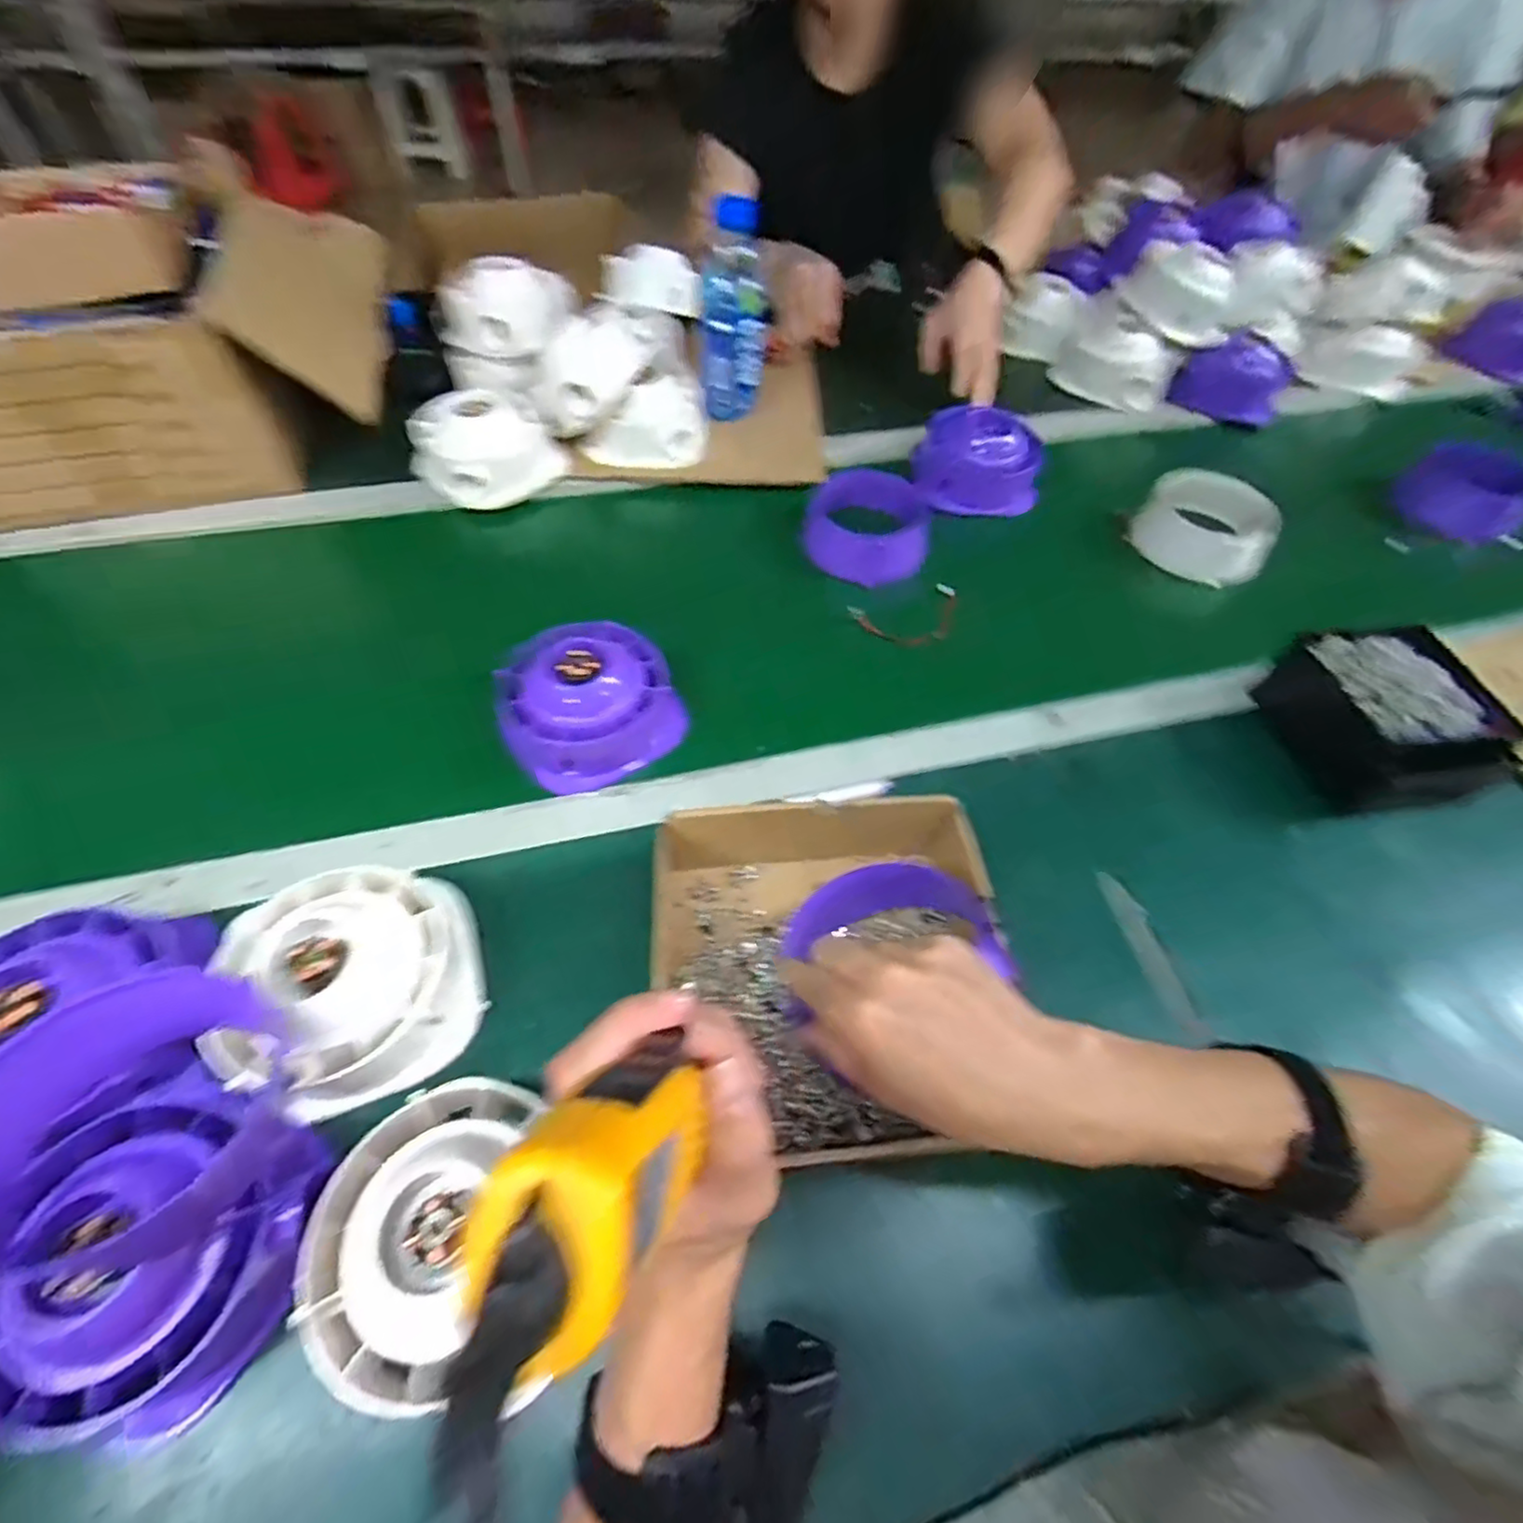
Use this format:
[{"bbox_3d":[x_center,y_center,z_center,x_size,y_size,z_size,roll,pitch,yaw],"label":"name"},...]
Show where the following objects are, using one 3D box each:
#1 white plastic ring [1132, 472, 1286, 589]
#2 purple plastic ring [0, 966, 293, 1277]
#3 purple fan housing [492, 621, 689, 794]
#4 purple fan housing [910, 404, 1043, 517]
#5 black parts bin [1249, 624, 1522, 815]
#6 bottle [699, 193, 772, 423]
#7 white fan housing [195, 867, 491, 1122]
[{"bbox_3d":[0.489,-0.252,0.744,0.132,0.082,0.132,2,54,-2],"label":"white plastic ring"},{"bbox_3d":[-0.320,0.170,0.336,0.130,0.039,0.135,2,54,-2],"label":"purple plastic ring"},{"bbox_3d":[-0.147,-0.054,0.560,0.139,0.103,0.111,-25,59,-19],"label":"purple fan housing"},{"bbox_3d":[0.254,-0.361,0.794,0.135,0.076,0.122,3,54,-1],"label":"purple fan housing"},{"bbox_3d":[0.508,-0.036,0.552,0.132,0.073,0.146,-6,55,-7],"label":"black parts bin"},{"bbox_3d":[-0.035,-0.487,0.773,0.072,0.181,0.065,-2,55,-5],"label":"bottle"},{"bbox_3d":[-0.247,0.129,0.408,0.132,0.071,0.132,2,54,-2],"label":"white fan housing"}]

